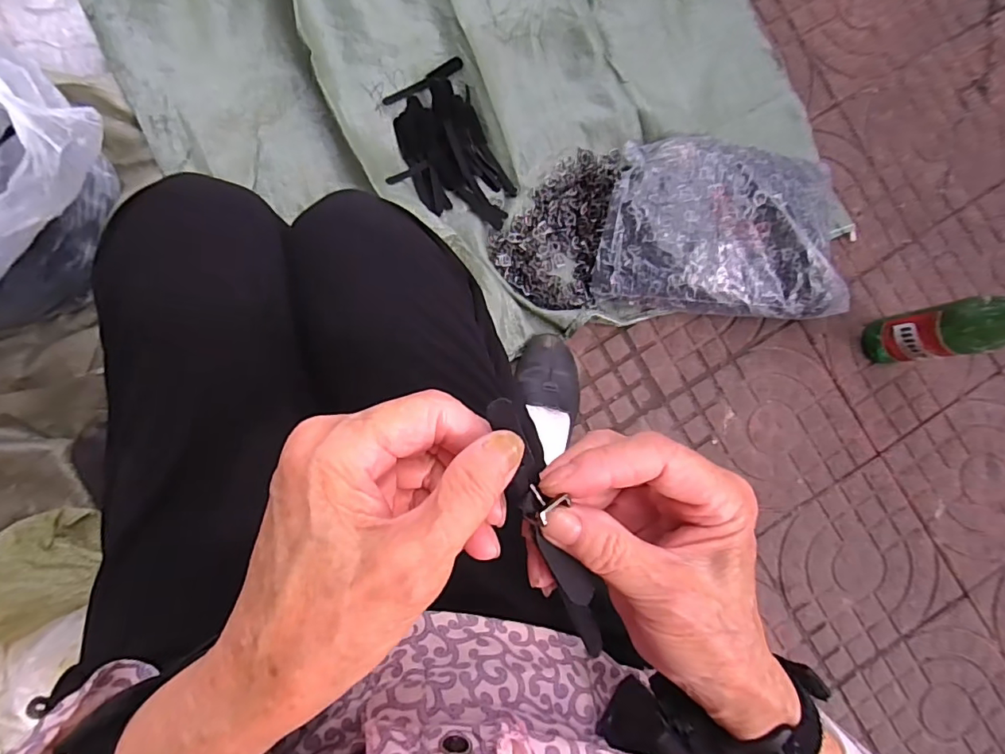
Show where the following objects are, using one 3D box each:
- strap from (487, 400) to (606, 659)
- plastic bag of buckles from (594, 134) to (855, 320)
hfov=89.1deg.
[{"bbox_3d":[0.020,0.065,0.207,0.015,0.016,0.123,-23,104,-6],"label":"strap"},{"bbox_3d":[0.312,-0.212,0.727,0.334,0.074,0.232,4,89,-7],"label":"plastic bag of buckles"}]

